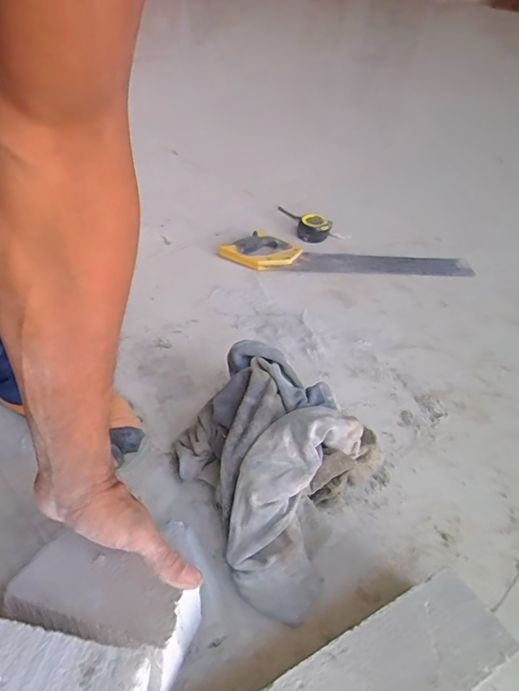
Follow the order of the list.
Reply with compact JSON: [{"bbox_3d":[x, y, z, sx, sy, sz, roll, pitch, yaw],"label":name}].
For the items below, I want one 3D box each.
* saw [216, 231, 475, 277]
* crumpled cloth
[{"bbox_3d":[0.183,-0.185,0.982,0.524,0.022,0.136,6,42,2],"label":"saw"},{"bbox_3d":[0.005,0.135,0.550,0.240,0.113,0.241,23,45,20],"label":"crumpled cloth"}]

